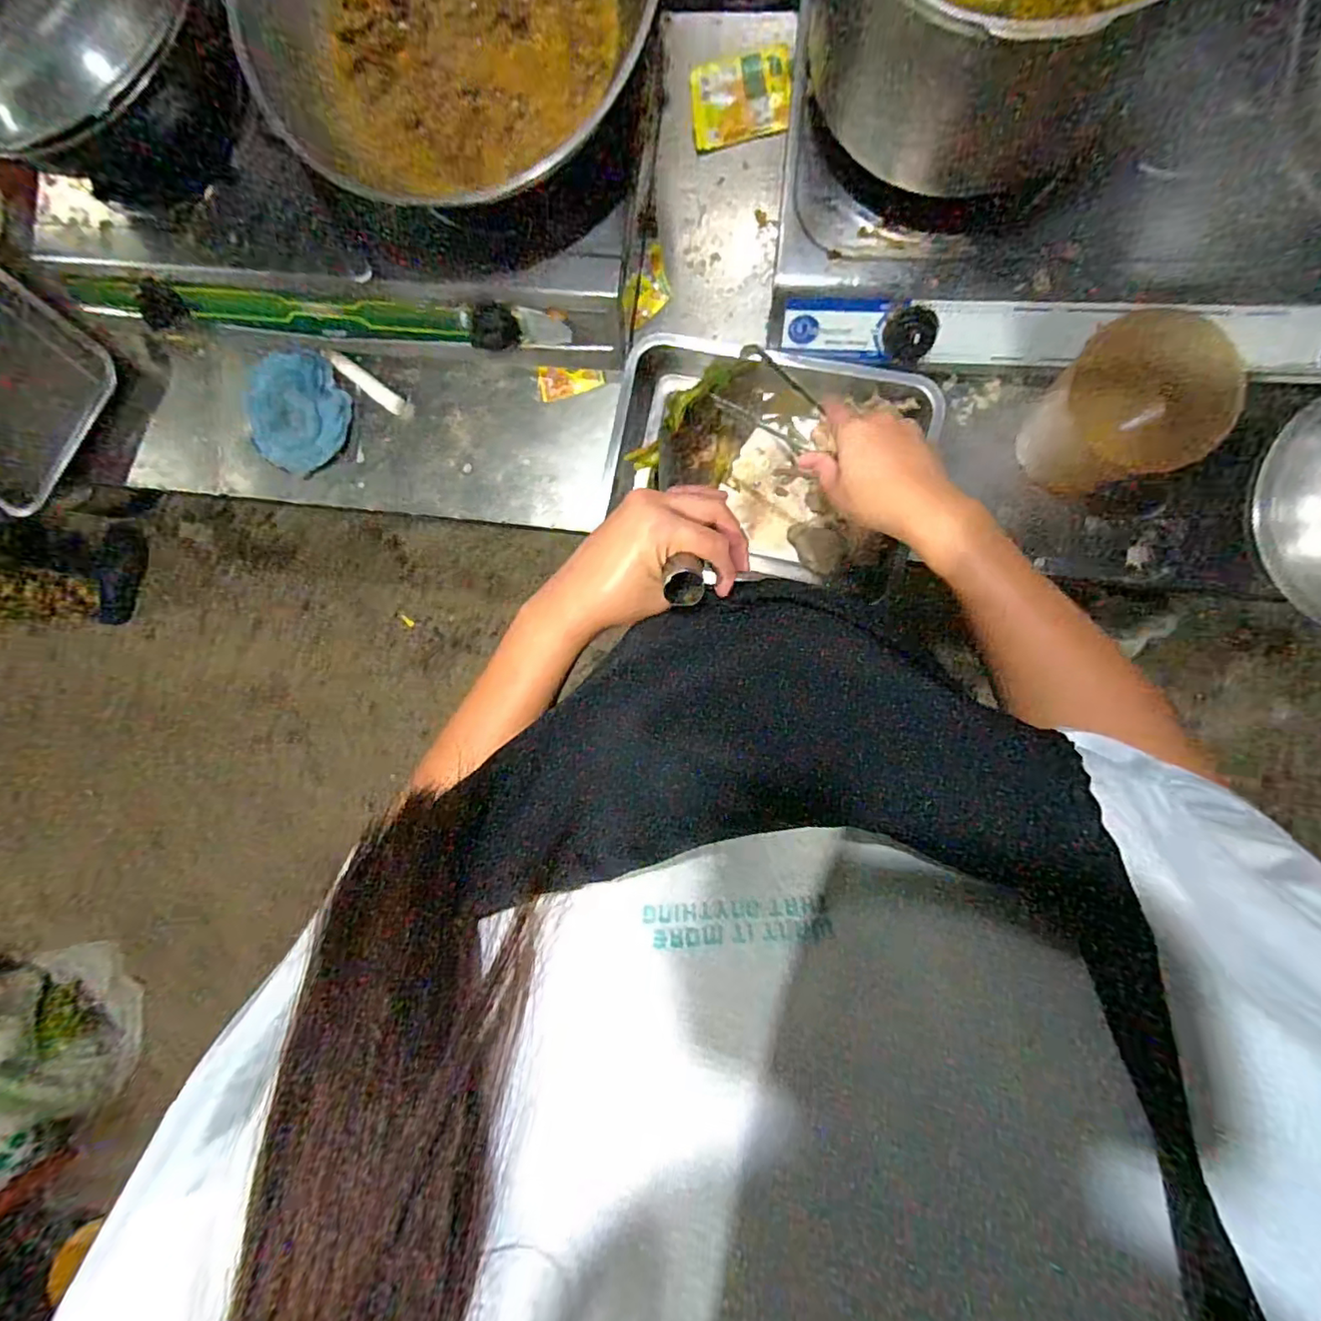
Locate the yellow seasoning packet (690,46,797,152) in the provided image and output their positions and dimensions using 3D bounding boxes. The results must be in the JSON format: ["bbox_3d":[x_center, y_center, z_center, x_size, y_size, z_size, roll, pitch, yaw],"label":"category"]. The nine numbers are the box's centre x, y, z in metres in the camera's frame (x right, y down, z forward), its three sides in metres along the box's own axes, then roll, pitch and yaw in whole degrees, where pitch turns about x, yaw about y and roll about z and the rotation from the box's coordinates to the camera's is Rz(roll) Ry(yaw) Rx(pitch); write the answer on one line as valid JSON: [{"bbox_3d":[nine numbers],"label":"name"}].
[{"bbox_3d":[0.095,-0.644,0.673,0.115,0.005,0.093,-5,92,7],"label":"yellow seasoning packet"}]

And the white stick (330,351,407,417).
[{"bbox_3d":[-0.373,-0.352,0.748,0.110,0.017,0.023,35,96,4],"label":"white stick"}]

